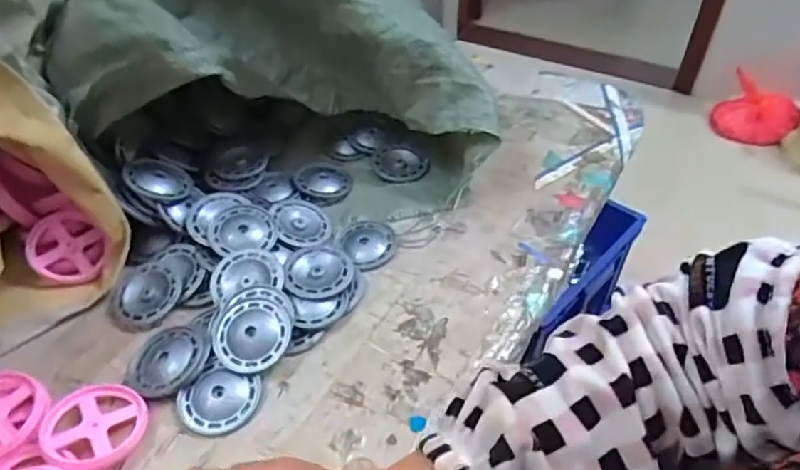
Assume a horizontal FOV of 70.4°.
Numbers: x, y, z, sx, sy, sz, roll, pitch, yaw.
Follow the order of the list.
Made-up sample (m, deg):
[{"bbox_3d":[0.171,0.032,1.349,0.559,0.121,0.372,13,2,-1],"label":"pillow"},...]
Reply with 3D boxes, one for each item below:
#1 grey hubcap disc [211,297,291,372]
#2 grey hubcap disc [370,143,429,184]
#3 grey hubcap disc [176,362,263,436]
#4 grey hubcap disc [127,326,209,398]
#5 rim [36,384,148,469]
[{"bbox_3d":[-0.110,0.073,0.420,0.056,0.004,0.055,0,62,1],"label":"grey hubcap disc"},{"bbox_3d":[0.000,-0.072,0.577,0.058,0.008,0.055,-1,44,1],"label":"grey hubcap disc"},{"bbox_3d":[-0.127,0.115,0.397,0.053,0.007,0.047,9,46,12],"label":"grey hubcap disc"},{"bbox_3d":[-0.170,0.092,0.416,0.056,0.012,0.056,-1,44,1],"label":"grey hubcap disc"},{"bbox_3d":[-0.205,0.130,0.383,0.061,0.012,0.061,8,37,-6],"label":"rim"}]

